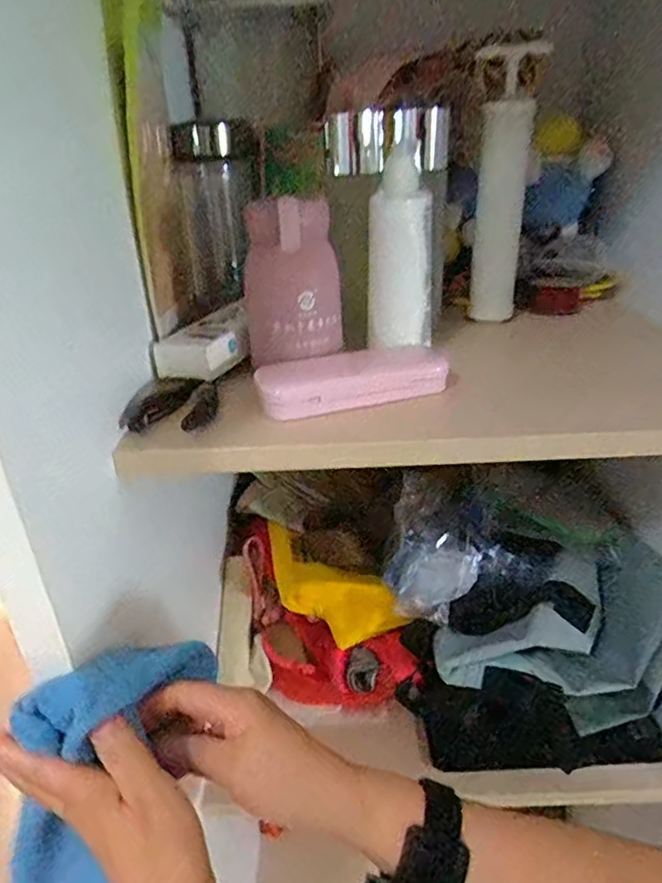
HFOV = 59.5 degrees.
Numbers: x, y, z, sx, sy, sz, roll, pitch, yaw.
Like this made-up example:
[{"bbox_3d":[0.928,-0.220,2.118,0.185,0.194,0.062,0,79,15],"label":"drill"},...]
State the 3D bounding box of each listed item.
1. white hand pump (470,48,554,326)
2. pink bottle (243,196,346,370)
[{"bbox_3d":[0.160,-0.228,0.538,0.051,0.225,0.042,0,28,4],"label":"white hand pump"},{"bbox_3d":[-0.028,-0.121,0.437,0.074,0.113,0.053,-2,28,0],"label":"pink bottle"}]

